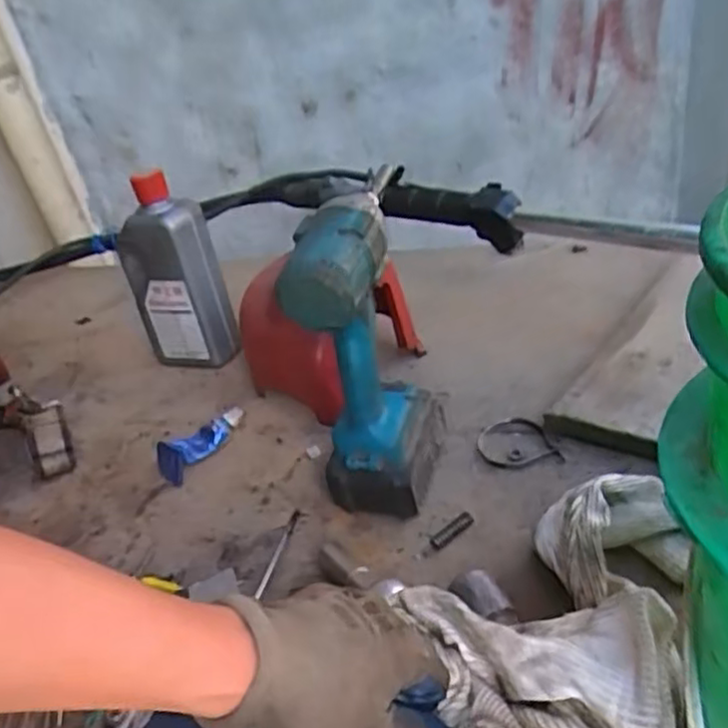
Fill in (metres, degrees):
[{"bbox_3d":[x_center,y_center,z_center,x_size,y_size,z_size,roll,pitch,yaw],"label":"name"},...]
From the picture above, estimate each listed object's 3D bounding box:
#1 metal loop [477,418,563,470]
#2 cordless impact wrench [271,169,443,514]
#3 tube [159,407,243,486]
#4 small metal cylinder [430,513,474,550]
[{"bbox_3d":[0.136,0.071,0.627,0.069,0.012,0.056,-10,35,5],"label":"metal loop"},{"bbox_3d":[0.008,0.000,0.563,0.105,0.252,0.137,-7,36,9],"label":"cordless impact wrench"},{"bbox_3d":[-0.164,0.073,0.696,0.035,0.045,0.098,13,42,32],"label":"tube"},{"bbox_3d":[0.070,0.133,0.565,0.041,0.010,0.012,-31,39,-24],"label":"small metal cylinder"}]

